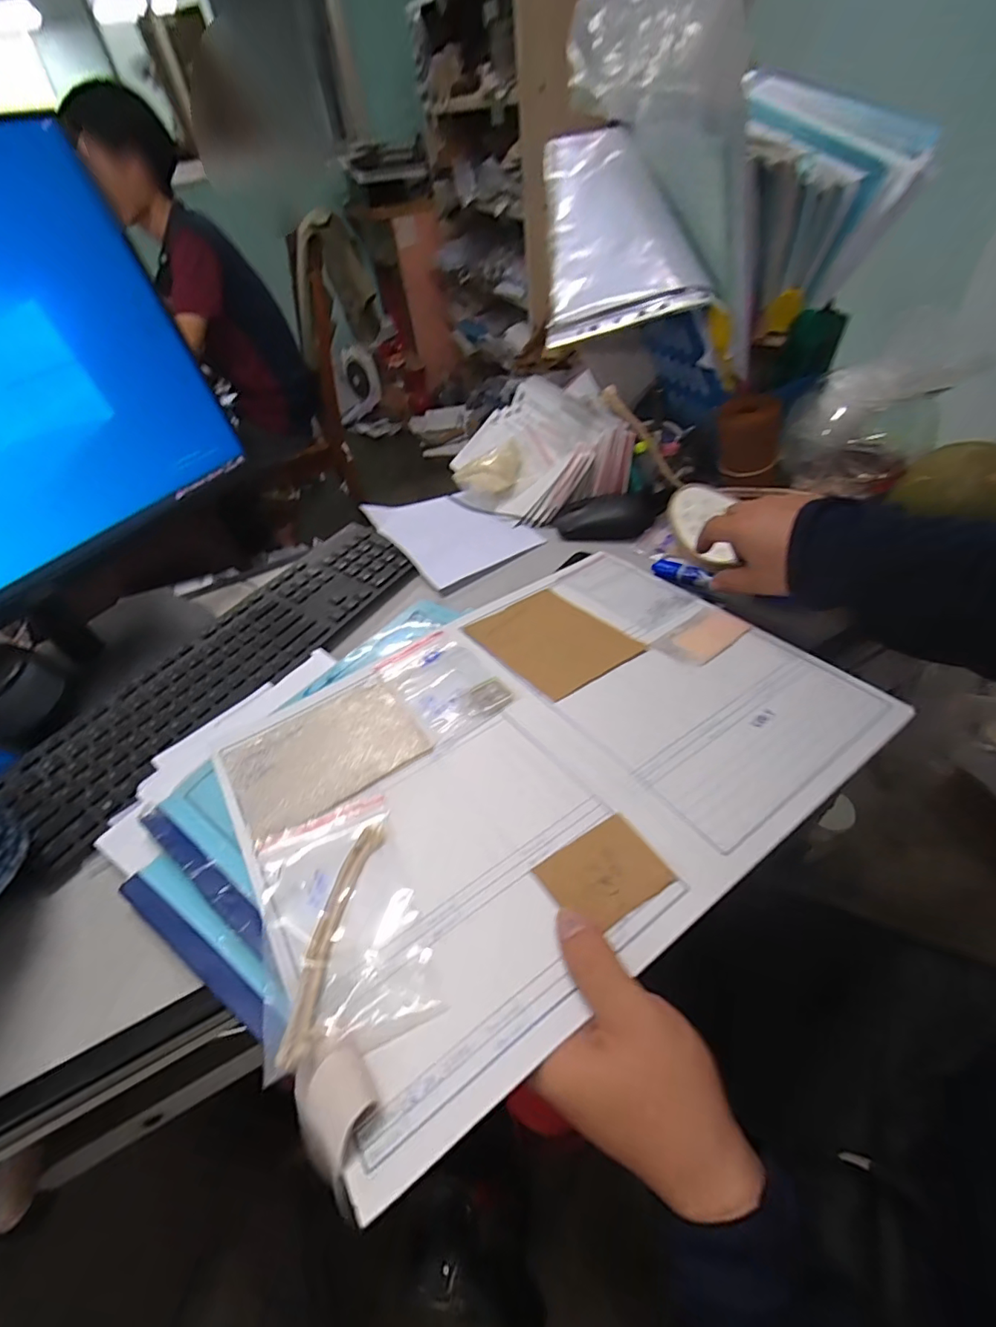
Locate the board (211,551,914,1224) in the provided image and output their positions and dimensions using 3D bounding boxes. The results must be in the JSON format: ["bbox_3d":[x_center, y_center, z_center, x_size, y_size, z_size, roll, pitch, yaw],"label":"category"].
[{"bbox_3d":[0.032,0.048,0.371,0.420,0.011,0.301,-28,44,-24],"label":"board"}]

